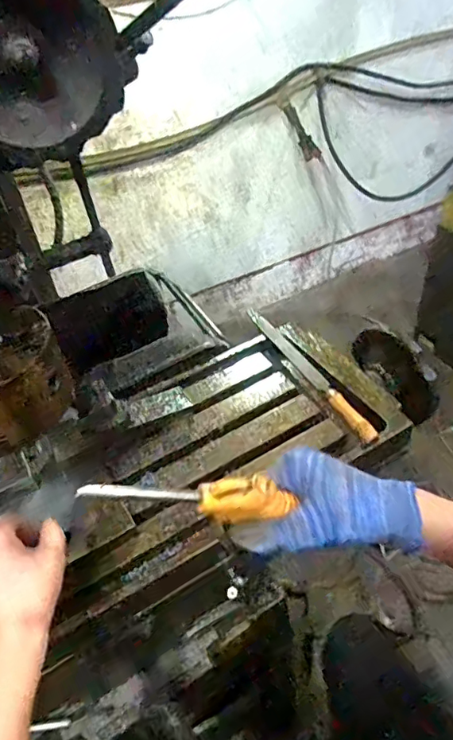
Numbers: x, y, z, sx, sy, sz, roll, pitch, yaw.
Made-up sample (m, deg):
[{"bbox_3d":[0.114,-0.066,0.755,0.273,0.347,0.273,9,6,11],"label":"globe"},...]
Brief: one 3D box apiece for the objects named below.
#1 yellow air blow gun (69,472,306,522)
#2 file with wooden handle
[{"bbox_3d":[-0.019,0.082,0.331,0.143,0.025,0.026,7,40,-17],"label":"yellow air blow gun"},{"bbox_3d":[0.103,-0.008,0.682,0.022,0.021,0.291,-21,45,-16],"label":"file with wooden handle"}]

